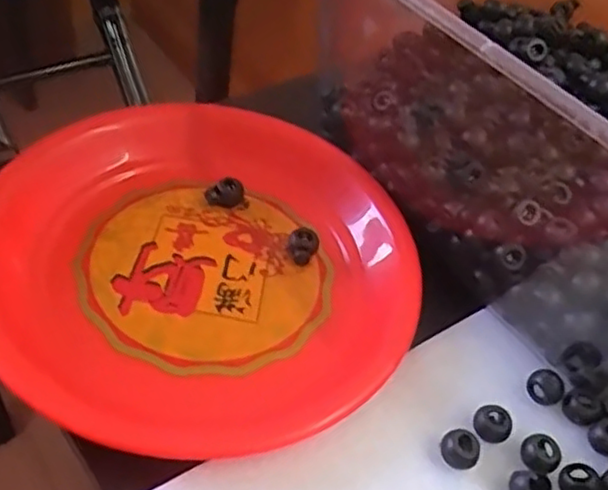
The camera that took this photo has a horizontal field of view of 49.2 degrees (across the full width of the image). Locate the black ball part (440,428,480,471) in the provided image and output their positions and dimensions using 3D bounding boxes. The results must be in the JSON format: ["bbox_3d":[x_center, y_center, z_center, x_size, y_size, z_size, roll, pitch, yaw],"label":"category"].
[{"bbox_3d":[0.071,0.093,0.303,0.016,0.011,0.015,14,47,0],"label":"black ball part"}]

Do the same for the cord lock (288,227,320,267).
[{"bbox_3d":[0.000,0.001,0.378,0.017,0.013,0.019,8,48,-5],"label":"cord lock"}]

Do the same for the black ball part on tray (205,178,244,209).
[{"bbox_3d":[-0.046,-0.030,0.395,0.022,0.014,0.012,-13,53,-22],"label":"black ball part on tray"}]

